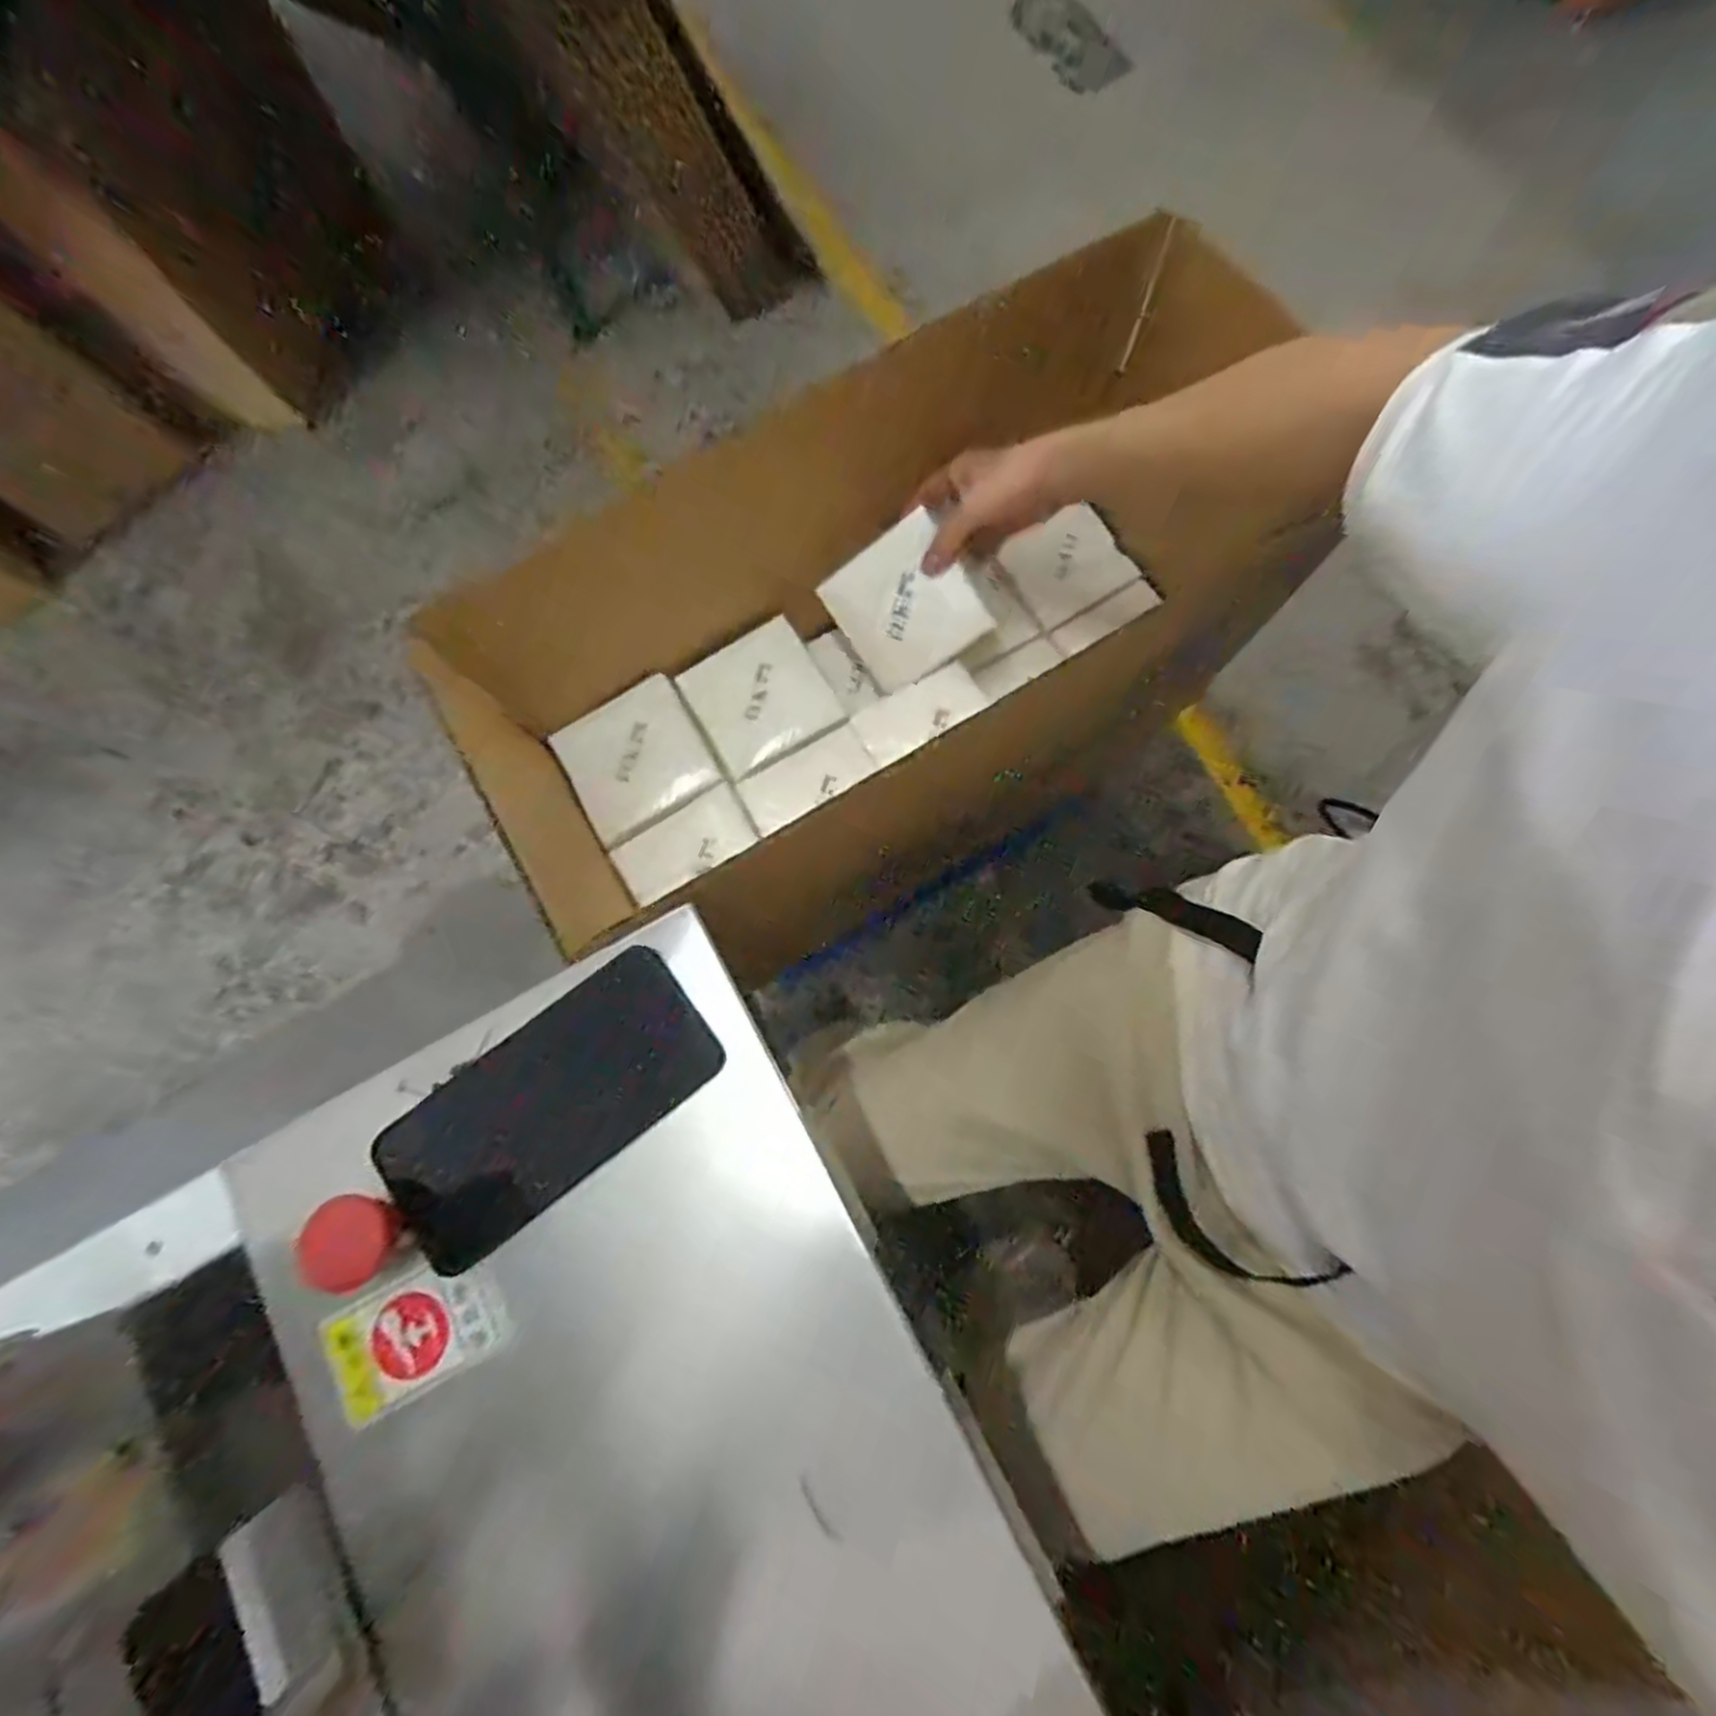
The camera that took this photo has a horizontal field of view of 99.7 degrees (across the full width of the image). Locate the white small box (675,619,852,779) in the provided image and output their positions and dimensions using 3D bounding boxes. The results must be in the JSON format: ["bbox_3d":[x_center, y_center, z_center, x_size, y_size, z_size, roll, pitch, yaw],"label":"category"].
[{"bbox_3d":[-0.087,-0.148,0.665,0.119,0.024,0.115,-30,79,-5],"label":"white small box"}]

